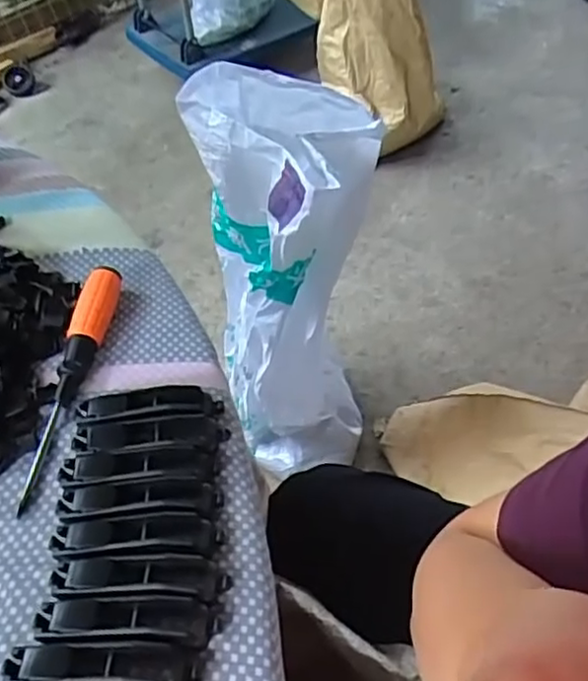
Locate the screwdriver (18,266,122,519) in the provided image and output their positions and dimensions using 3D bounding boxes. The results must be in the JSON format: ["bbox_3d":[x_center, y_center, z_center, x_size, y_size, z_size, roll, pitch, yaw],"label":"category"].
[{"bbox_3d":[-0.125,0.018,0.369,0.019,0.021,0.153,3,47,7],"label":"screwdriver"}]

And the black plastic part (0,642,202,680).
[{"bbox_3d":[-0.077,0.130,0.263,0.076,0.017,0.020,-2,47,2],"label":"black plastic part"}]

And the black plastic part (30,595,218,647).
[{"bbox_3d":[-0.070,0.117,0.276,0.075,0.017,0.018,-2,47,2],"label":"black plastic part"}]

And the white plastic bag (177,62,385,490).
[{"bbox_3d":[0.011,-0.082,1.058,0.269,0.638,0.259,-8,47,-4],"label":"white plastic bag"}]

